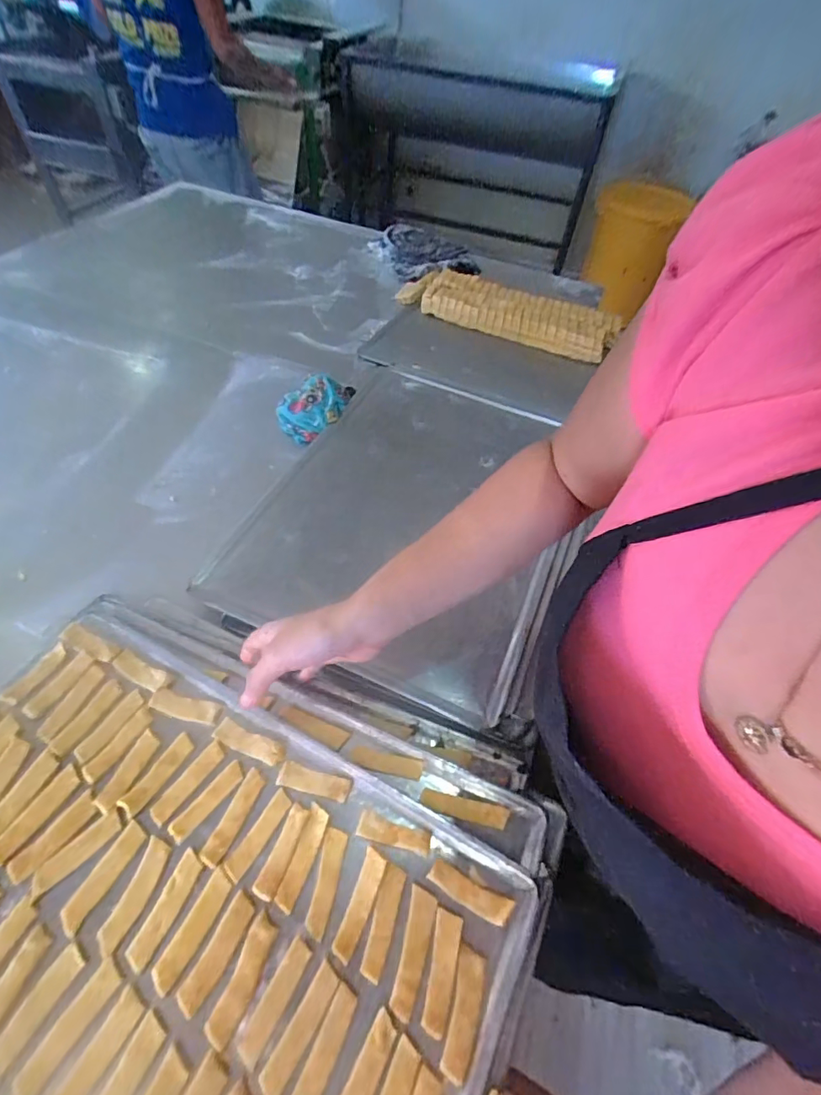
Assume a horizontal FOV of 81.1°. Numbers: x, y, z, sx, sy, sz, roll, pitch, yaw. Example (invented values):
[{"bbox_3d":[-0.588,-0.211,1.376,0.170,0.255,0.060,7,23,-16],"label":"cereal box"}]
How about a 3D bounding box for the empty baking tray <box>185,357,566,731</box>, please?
[{"bbox_3d":[0.011,-0.054,0.579,0.328,0.033,0.439,22,54,12],"label":"empty baking tray"}]

